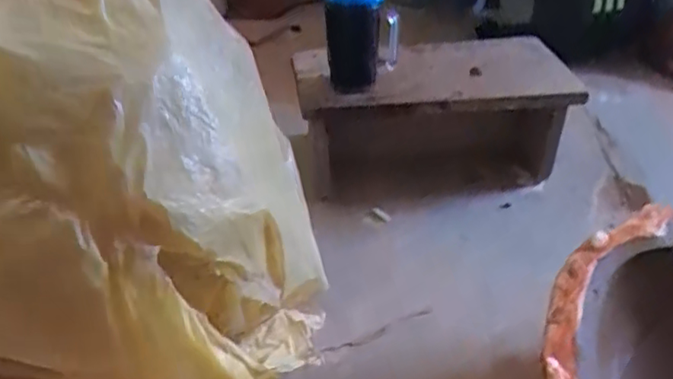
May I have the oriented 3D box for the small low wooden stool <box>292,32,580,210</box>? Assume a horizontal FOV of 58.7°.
[{"bbox_3d":[0.134,-0.106,0.885,0.366,0.172,0.178,-5,36,-4],"label":"small low wooden stool"}]

